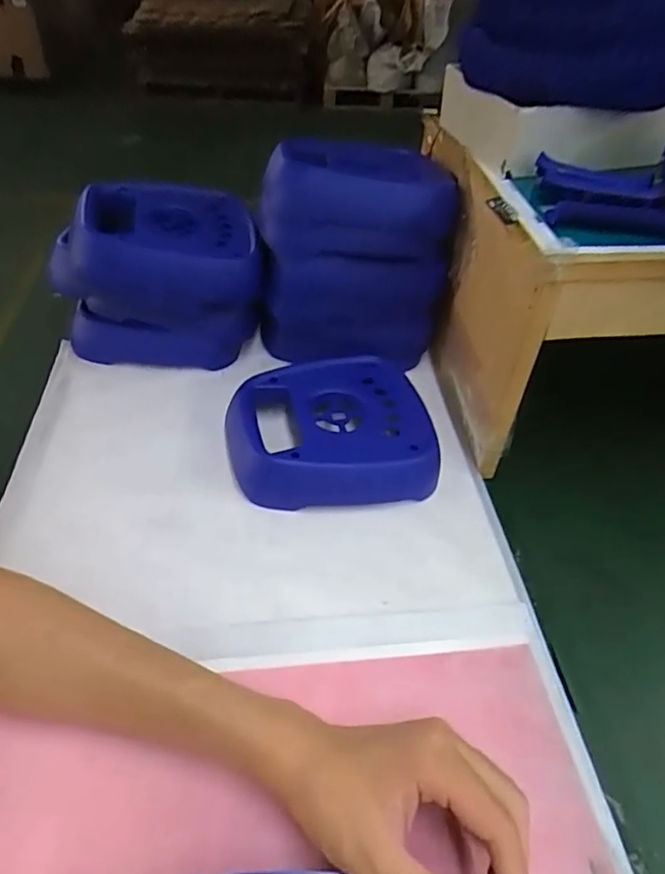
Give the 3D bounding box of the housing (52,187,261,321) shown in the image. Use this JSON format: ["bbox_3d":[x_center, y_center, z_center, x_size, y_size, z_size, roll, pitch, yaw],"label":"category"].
[{"bbox_3d":[-0.163,-0.194,0.554,0.199,0.079,0.136,7,45,3],"label":"housing"}]

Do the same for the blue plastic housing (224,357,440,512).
[{"bbox_3d":[-0.005,-0.007,0.485,0.167,0.046,0.147,-5,45,-9],"label":"blue plastic housing"}]

